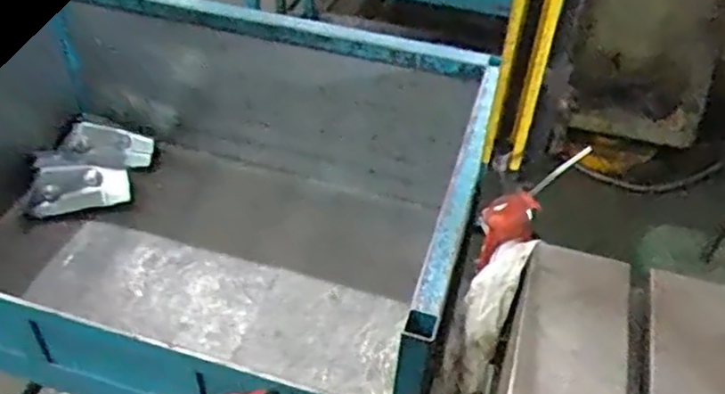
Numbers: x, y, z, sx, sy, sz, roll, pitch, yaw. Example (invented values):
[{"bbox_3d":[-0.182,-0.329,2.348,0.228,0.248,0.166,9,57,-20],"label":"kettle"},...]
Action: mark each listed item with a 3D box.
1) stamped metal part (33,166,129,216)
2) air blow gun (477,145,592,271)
[{"bbox_3d":[-0.600,-0.016,1.442,0.204,0.096,0.040,-6,10,-4],"label":"stamped metal part"},{"bbox_3d":[0.193,0.015,0.836,0.073,0.219,0.033,18,41,-18],"label":"air blow gun"}]

